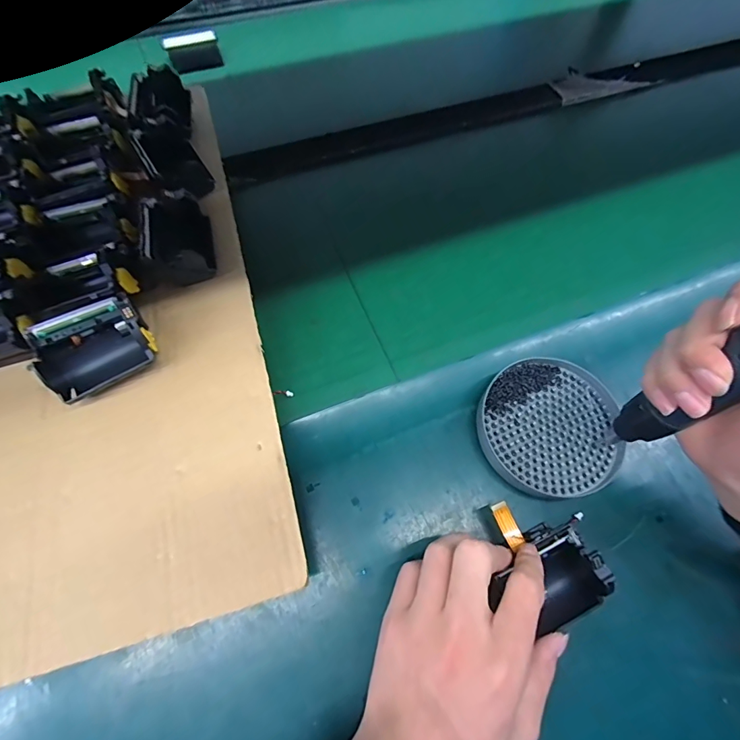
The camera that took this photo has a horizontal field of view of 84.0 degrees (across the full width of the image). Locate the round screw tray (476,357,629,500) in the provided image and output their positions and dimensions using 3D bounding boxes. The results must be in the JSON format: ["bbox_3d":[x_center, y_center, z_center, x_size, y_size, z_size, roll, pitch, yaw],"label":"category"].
[{"bbox_3d":[0.149,0.046,0.340,0.111,0.016,0.111,1,65,-2],"label":"round screw tray"}]

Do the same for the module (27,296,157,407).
[{"bbox_3d":[-0.193,-0.015,0.292,0.069,0.039,0.057,-32,70,-16],"label":"module"}]

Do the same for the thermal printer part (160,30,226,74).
[{"bbox_3d":[-0.238,-0.431,0.557,0.068,0.037,0.021,-29,69,-15],"label":"thermal printer part"}]

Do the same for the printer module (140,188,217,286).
[{"bbox_3d":[-0.155,-0.104,0.336,0.048,0.038,0.075,-13,66,-8],"label":"printer module"}]

